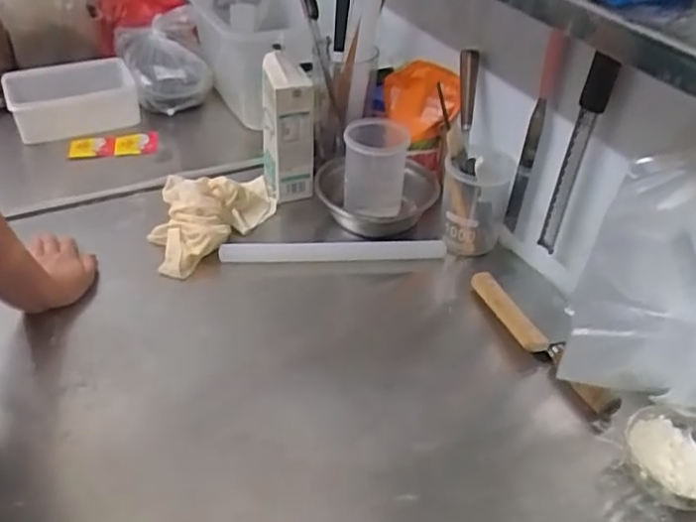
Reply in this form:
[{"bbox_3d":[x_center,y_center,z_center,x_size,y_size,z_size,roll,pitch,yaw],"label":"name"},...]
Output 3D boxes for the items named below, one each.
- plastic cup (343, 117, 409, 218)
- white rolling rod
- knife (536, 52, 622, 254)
[{"bbox_3d":[0.041,-0.147,1.027,0.091,0.124,0.084,2,39,-2],"label":"plastic cup"},{"bbox_3d":[-0.021,-0.017,0.962,0.323,0.022,0.026,-2,39,-8],"label":"white rolling rod"},{"bbox_3d":[0.275,-0.119,0.799,0.029,0.263,0.014,14,40,12],"label":"knife"}]

